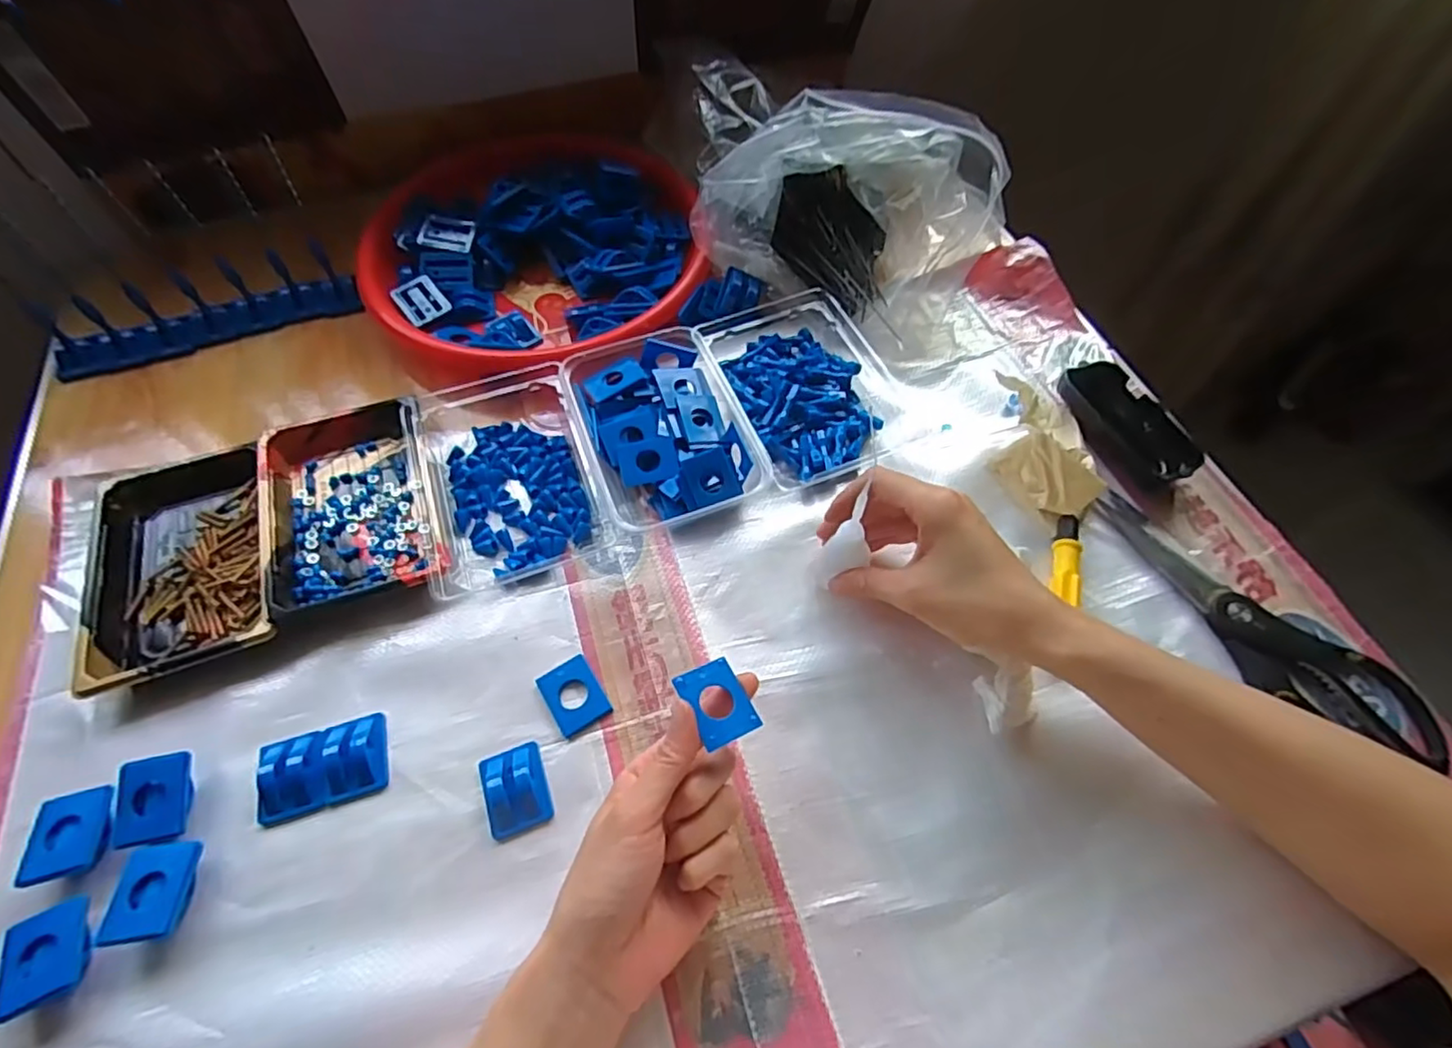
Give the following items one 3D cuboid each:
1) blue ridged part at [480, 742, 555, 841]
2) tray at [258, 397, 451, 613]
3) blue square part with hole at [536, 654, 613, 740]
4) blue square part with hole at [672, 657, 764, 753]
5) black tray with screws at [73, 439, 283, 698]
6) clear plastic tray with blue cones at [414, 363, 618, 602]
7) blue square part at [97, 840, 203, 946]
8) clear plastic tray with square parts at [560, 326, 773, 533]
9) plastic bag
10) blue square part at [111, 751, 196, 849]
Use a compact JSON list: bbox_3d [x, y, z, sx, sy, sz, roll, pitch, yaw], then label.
[{"bbox_3d":[-0.118,0.147,0.359,0.034,0.015,0.046,-19,61,-10],"label":"blue ridged part"},{"bbox_3d":[-0.258,-0.018,0.445,0.108,0.027,0.162,-19,61,-11],"label":"tray"},{"bbox_3d":[-0.092,0.103,0.390,0.032,0.004,0.042,-29,64,-16],"label":"blue square part with hole"},{"bbox_3d":[-0.004,0.089,0.324,0.031,0.004,0.041,-19,62,-27],"label":"blue square part with hole"},{"bbox_3d":[-0.360,0.021,0.427,0.109,0.022,0.167,-18,61,-10],"label":"black tray with screws"},{"bbox_3d":[-0.158,-0.044,0.461,0.115,0.031,0.180,-18,61,-10],"label":"clear plastic tray with blue cones"},{"bbox_3d":[-0.294,0.189,0.331,0.034,0.015,0.043,-6,60,-3],"label":"blue square part"},{"bbox_3d":[-0.048,-0.071,0.472,0.110,0.033,0.152,-19,61,-10],"label":"clear plastic tray with square parts"},{"bbox_3d":[0.083,-0.272,0.543,0.281,0.111,0.146,19,62,11],"label":"plastic bag"},{"bbox_3d":[-0.313,0.151,0.352,0.035,0.017,0.043,-10,60,-6],"label":"blue square part"}]

